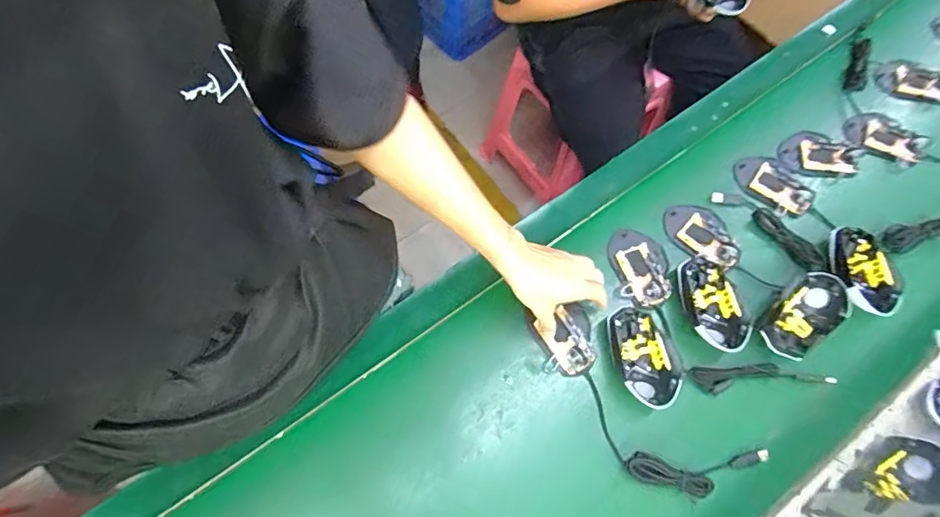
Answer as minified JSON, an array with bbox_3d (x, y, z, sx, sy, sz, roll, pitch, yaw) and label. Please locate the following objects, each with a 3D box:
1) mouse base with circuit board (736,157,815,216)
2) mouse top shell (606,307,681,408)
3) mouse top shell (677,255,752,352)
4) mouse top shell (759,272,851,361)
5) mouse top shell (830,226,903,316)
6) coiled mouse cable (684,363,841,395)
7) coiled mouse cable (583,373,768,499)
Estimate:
[{"bbox_3d":[0.427,-0.107,0.693,0.106,0.021,0.063,42,76,16],"label":"mouse base with circuit board"},{"bbox_3d":[0.213,0.118,0.605,0.071,0.032,0.118,-16,69,-4],"label":"mouse top shell"},{"bbox_3d":[0.305,0.055,0.626,0.063,0.029,0.125,-15,69,-4],"label":"mouse top shell"},{"bbox_3d":[0.417,0.073,0.618,0.124,0.028,0.063,-38,72,-12],"label":"mouse top shell"},{"bbox_3d":[0.505,0.017,0.639,0.071,0.027,0.117,-6,69,0],"label":"mouse top shell"},{"bbox_3d":[0.356,0.145,0.601,0.172,0.015,0.030,-3,69,1],"label":"coiled mouse cable"},{"bbox_3d":[0.229,0.222,0.575,0.219,0.017,0.089,22,71,10],"label":"coiled mouse cable"}]

